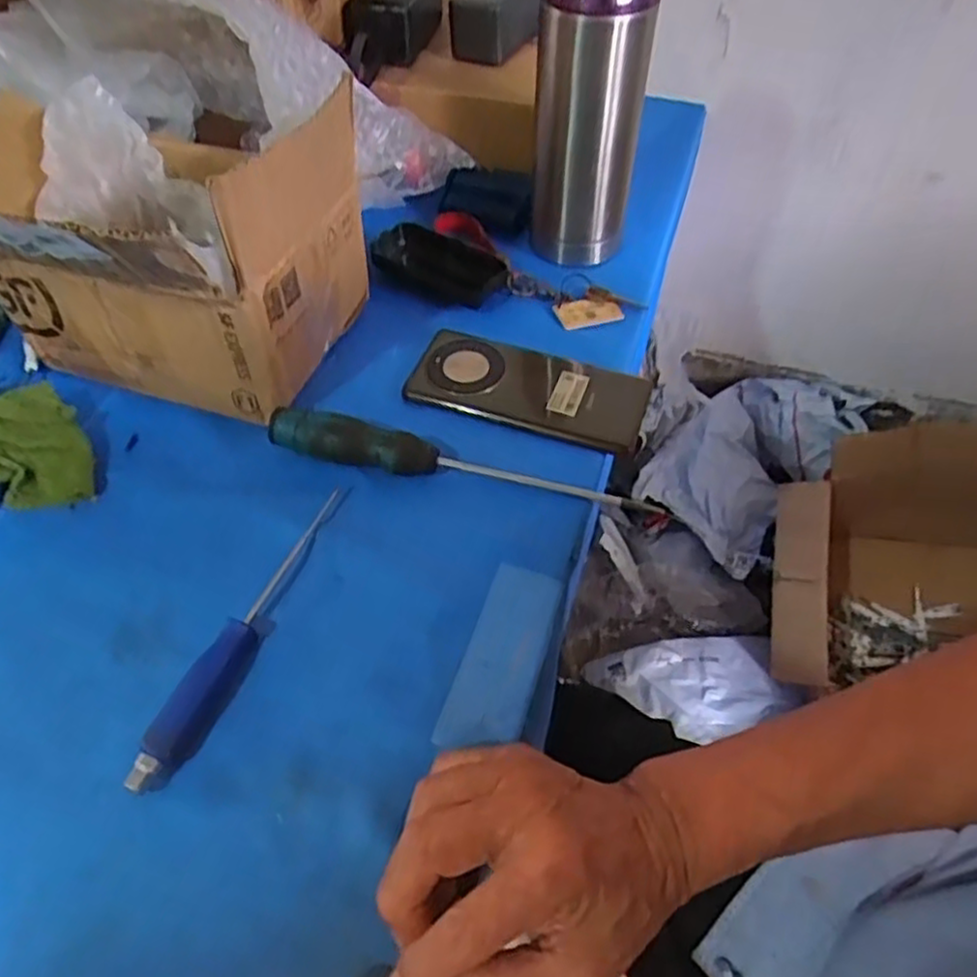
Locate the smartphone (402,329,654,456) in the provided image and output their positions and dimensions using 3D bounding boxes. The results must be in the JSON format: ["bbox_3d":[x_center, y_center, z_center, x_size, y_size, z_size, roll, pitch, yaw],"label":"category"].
[{"bbox_3d":[0.029,-0.075,0.510,0.164,0.010,0.076,17,54,12],"label":"smartphone"}]

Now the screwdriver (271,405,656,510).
[{"bbox_3d":[-0.021,-0.015,0.451,0.241,0.029,0.026,12,54,9],"label":"screwdriver"}]

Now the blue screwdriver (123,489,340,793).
[{"bbox_3d":[-0.129,0.073,0.388,0.020,0.017,0.181,17,54,12],"label":"blue screwdriver"}]

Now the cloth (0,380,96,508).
[{"bbox_3d":[-0.319,-0.027,0.460,0.121,0.038,0.088,-12,54,-10],"label":"cloth"}]

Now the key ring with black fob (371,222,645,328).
[{"bbox_3d":[0.010,-0.170,0.578,0.209,0.020,0.061,17,54,12],"label":"key ring with black fob"}]

